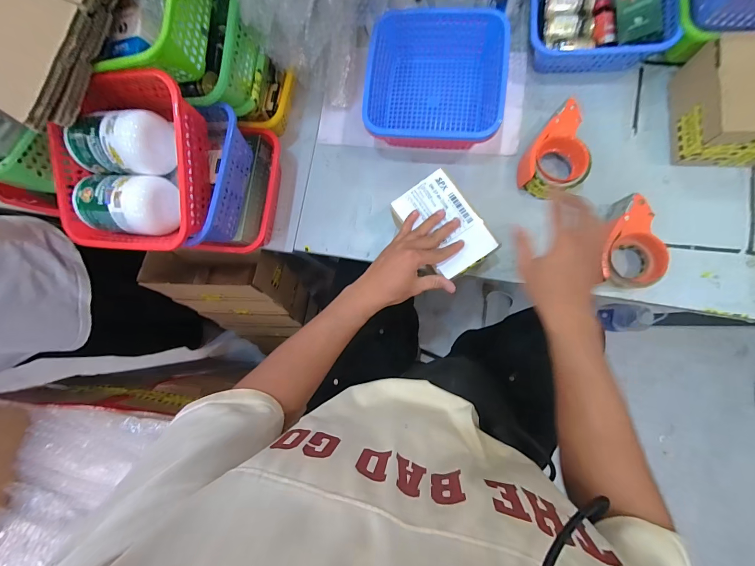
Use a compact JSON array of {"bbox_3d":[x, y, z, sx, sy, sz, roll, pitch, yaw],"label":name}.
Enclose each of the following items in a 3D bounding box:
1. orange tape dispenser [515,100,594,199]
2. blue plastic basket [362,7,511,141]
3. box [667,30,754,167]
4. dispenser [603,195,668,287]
[{"bbox_3d":[0.302,-0.210,0.545,0.102,0.061,0.139,36,88,10],"label":"orange tape dispenser"},{"bbox_3d":[0.098,-0.344,0.572,0.219,0.098,0.214,4,84,7],"label":"blue plastic basket"},{"bbox_3d":[0.554,-0.270,0.492,0.151,0.109,0.156,3,83,7],"label":"box"},{"bbox_3d":[0.398,-0.060,0.517,0.091,0.062,0.137,17,85,9],"label":"dispenser"}]

